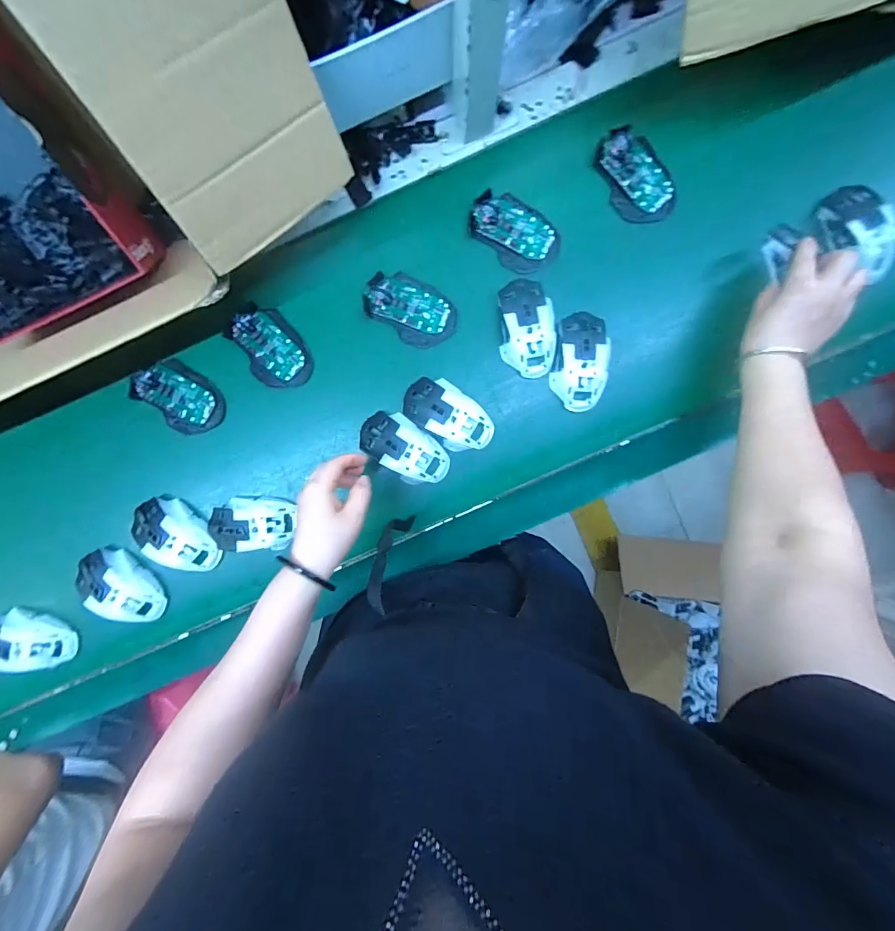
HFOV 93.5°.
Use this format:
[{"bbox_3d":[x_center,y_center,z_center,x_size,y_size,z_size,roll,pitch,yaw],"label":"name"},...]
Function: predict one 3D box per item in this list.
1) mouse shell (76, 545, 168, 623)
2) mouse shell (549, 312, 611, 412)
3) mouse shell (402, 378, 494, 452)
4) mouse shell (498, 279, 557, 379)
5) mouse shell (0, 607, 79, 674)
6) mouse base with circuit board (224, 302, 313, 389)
[{"bbox_3d":[-0.414,0.154,0.534,0.110,0.033,0.062,37,93,-2],"label":"mouse shell"},{"bbox_3d":[0.163,-0.127,0.513,0.061,0.038,0.113,7,94,0],"label":"mouse shell"},{"bbox_3d":[0.002,-0.062,0.518,0.117,0.036,0.064,36,93,-2],"label":"mouse shell"},{"bbox_3d":[0.098,-0.166,0.511,0.064,0.032,0.112,-4,93,1],"label":"mouse shell"},{"bbox_3d":[-0.541,0.223,0.538,0.109,0.039,0.076,12,94,0],"label":"mouse shell"},{"bbox_3d":[-0.219,-0.143,0.520,0.073,0.021,0.104,-42,92,3],"label":"mouse base with circuit board"}]

